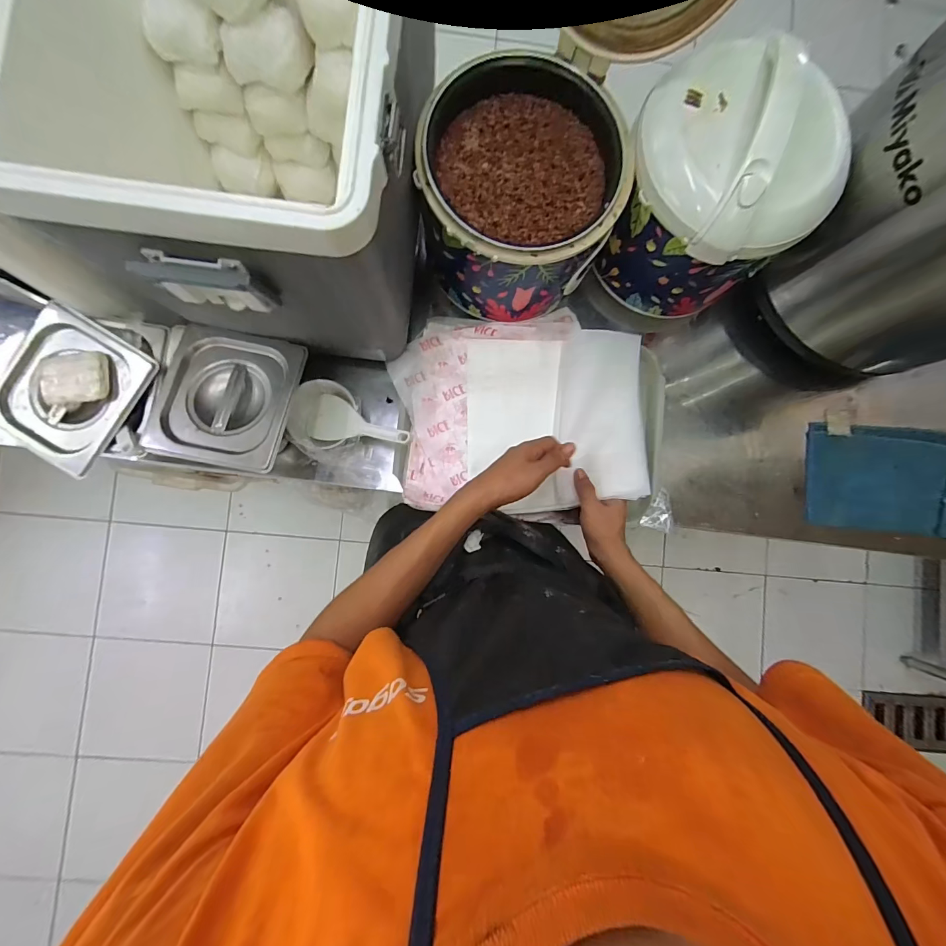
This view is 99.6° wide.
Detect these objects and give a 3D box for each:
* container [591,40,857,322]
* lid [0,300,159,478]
[{"bbox_3d":[0.300,-0.359,0.528,0.231,0.226,0.196,43,86,-1],"label":"container"},{"bbox_3d":[-0.526,-0.106,0.518,0.160,0.019,0.179,31,86,-1],"label":"lid"}]

